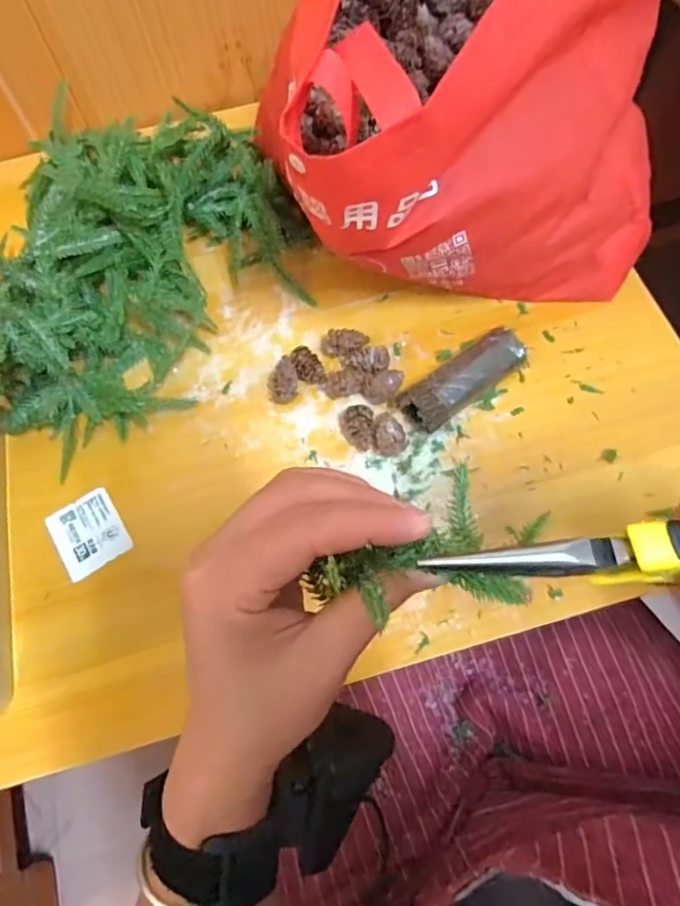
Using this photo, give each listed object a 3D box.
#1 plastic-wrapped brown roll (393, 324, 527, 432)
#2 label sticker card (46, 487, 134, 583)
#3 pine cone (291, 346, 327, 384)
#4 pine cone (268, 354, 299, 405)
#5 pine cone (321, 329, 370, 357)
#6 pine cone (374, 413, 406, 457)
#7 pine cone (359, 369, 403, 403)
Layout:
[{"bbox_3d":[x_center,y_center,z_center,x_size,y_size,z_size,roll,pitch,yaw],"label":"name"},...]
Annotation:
[{"bbox_3d":[0.097,-0.057,0.436,0.108,0.028,0.037,-37,69,-12],"label":"plastic-wrapped brown roll"},{"bbox_3d":[-0.188,0.060,0.418,0.048,0.004,0.058,-31,68,-10],"label":"label sticker card"},{"bbox_3d":[-0.026,-0.069,0.455,0.022,0.017,0.034,-23,67,-7],"label":"pine cone"},{"bbox_3d":[-0.047,-0.058,0.451,0.025,0.022,0.035,-14,66,-3],"label":"pine cone"},{"bbox_3d":[0.003,-0.091,0.461,0.040,0.022,0.022,7,67,6],"label":"pine cone"},{"bbox_3d":[0.037,-0.016,0.425,0.021,0.018,0.034,-6,66,1],"label":"pine cone"},{"bbox_3d":[0.036,-0.053,0.445,0.034,0.022,0.025,-30,68,-9],"label":"pine cone"}]

